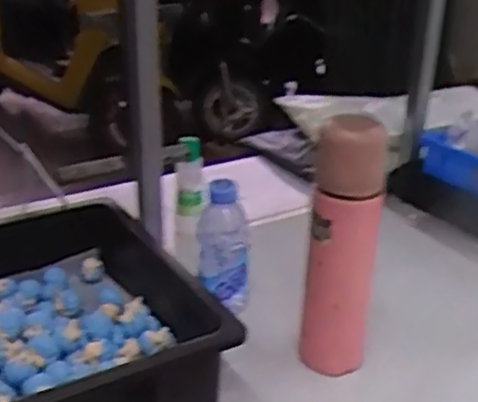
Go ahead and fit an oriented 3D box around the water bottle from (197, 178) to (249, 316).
[{"bbox_3d":[-0.017,0.055,0.754,0.055,0.164,0.046,-1,25,-4],"label":"water bottle"}]

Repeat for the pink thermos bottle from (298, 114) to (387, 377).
[{"bbox_3d":[0.099,0.050,0.670,0.068,0.257,0.060,8,26,14],"label":"pink thermos bottle"}]

